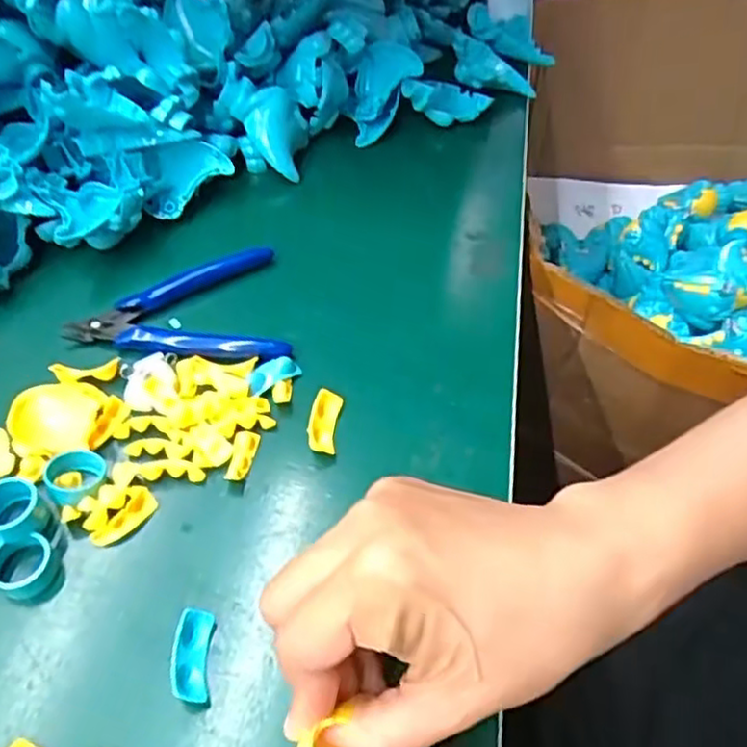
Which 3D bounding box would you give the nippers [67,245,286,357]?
[{"bbox_3d":[-0.106,-0.030,0.379,0.112,0.014,0.077,-13,49,-9],"label":"nippers"}]

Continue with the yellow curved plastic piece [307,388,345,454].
[{"bbox_3d":[-0.024,0.024,0.338,0.014,0.011,0.033,4,49,6],"label":"yellow curved plastic piece"}]

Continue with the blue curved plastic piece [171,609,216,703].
[{"bbox_3d":[-0.070,0.108,0.269,0.012,0.011,0.032,-3,48,0],"label":"blue curved plastic piece"}]

